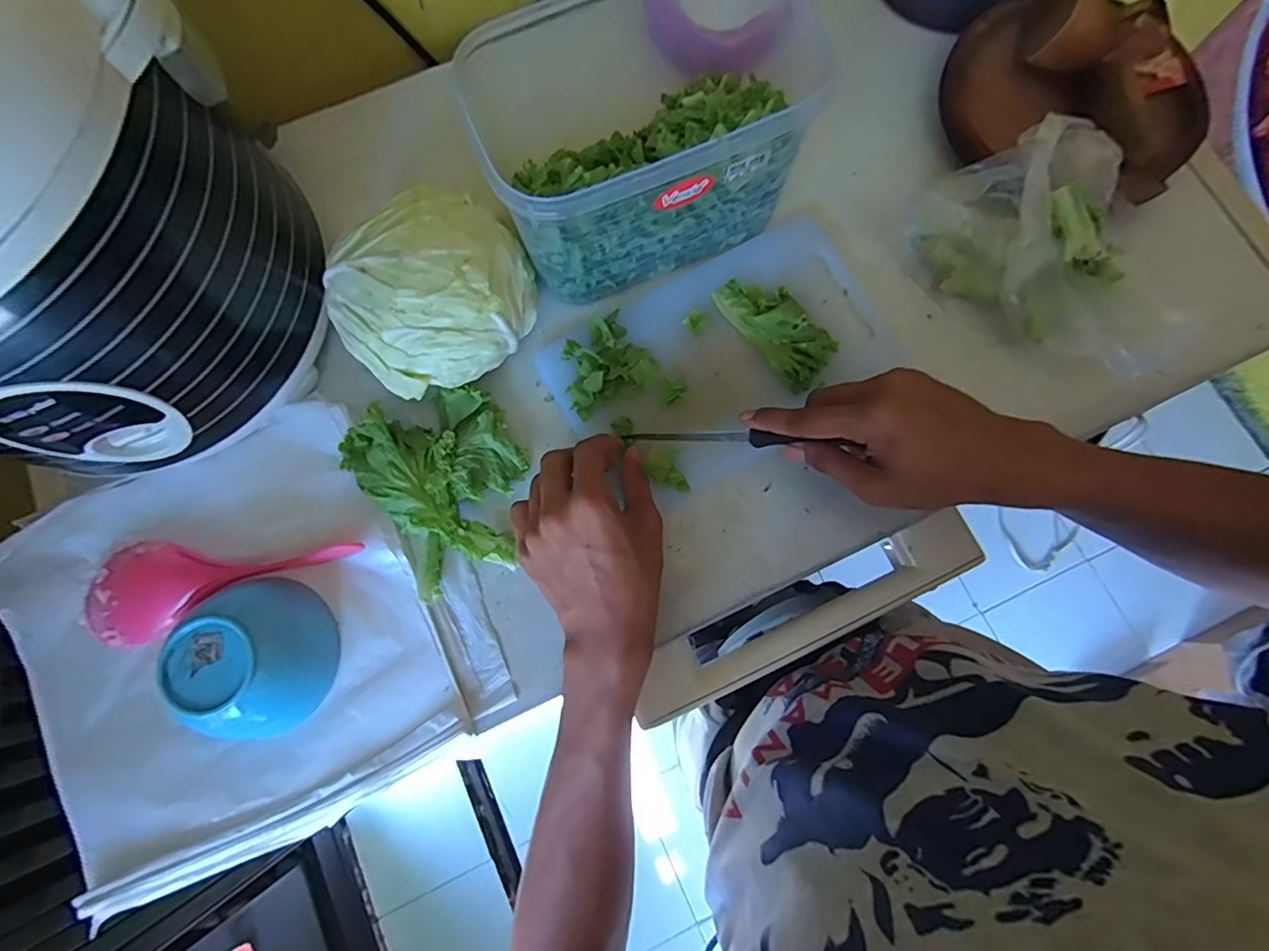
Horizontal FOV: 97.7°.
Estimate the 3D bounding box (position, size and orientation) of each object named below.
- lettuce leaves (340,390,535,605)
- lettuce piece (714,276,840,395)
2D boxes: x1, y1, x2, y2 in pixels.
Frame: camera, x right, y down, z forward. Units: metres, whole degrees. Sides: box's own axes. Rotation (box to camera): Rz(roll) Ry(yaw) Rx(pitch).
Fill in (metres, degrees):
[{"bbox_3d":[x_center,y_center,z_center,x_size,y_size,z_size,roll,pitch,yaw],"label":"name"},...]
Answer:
[{"bbox_3d":[-0.127,0.005,0.380,0.105,0.030,0.127,-30,80,-5],"label":"lettuce leaves"},{"bbox_3d":[0.103,-0.109,0.401,0.043,0.015,0.096,-38,81,-6],"label":"lettuce piece"}]

